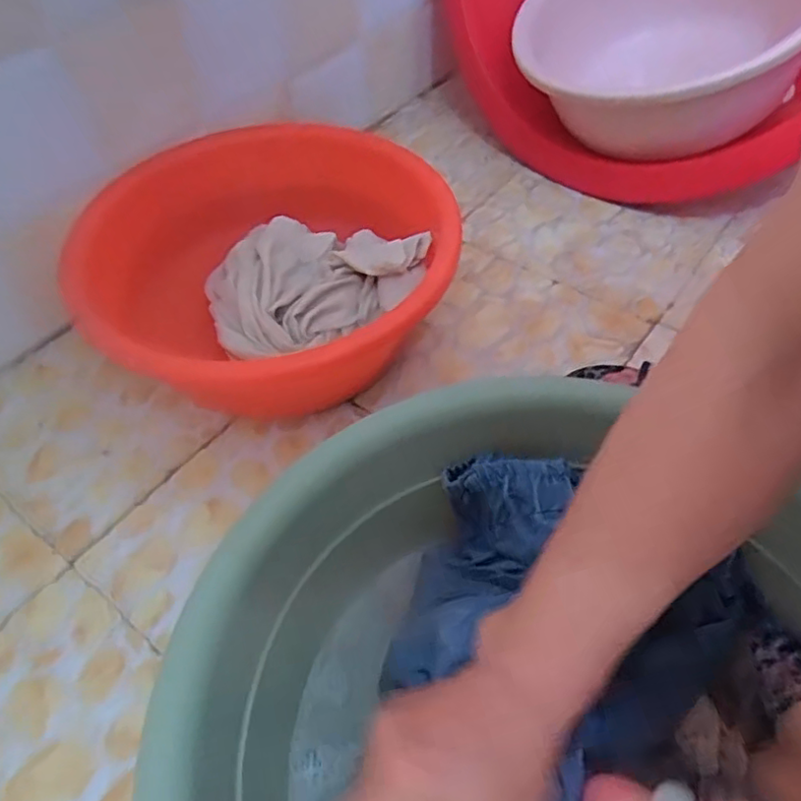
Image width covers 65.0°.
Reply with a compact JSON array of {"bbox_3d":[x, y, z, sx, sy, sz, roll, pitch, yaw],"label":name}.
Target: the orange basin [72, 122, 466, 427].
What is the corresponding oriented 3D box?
[{"bbox_3d":[-0.131,-0.142,0.679,0.358,0.127,0.374,-1,50,2],"label":"orange basin"}]

